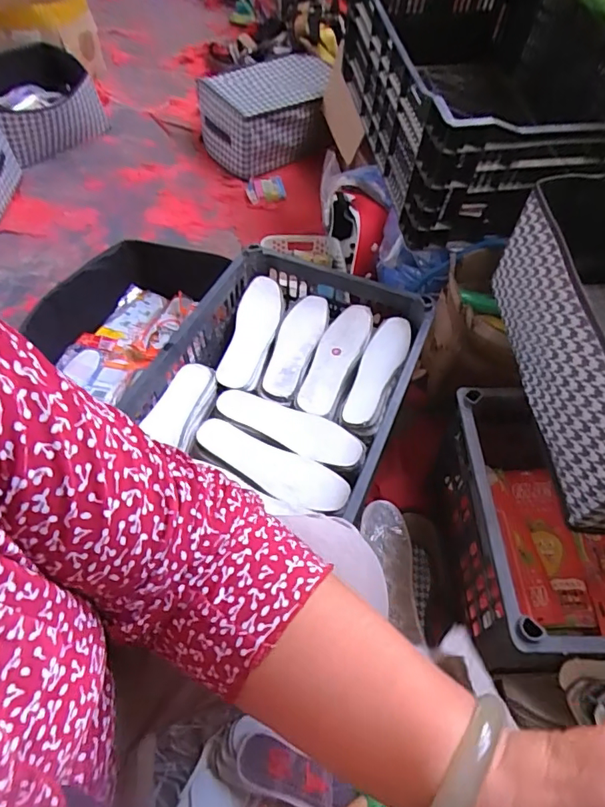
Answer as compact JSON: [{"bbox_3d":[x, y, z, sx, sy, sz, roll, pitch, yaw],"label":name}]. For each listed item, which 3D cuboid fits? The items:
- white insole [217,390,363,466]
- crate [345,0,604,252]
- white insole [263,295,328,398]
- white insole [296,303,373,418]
[{"bbox_3d":[-0.021,0.029,0.716,0.219,0.019,0.068,23,54,12],"label":"white insole"},{"bbox_3d":[0.316,-0.571,0.906,0.392,0.272,0.573,-4,53,-8],"label":"crate"},{"bbox_3d":[-0.011,-0.099,0.809,0.064,0.019,0.209,19,54,10],"label":"white insole"},{"bbox_3d":[0.053,-0.075,0.797,0.067,0.025,0.218,20,54,10],"label":"white insole"}]

